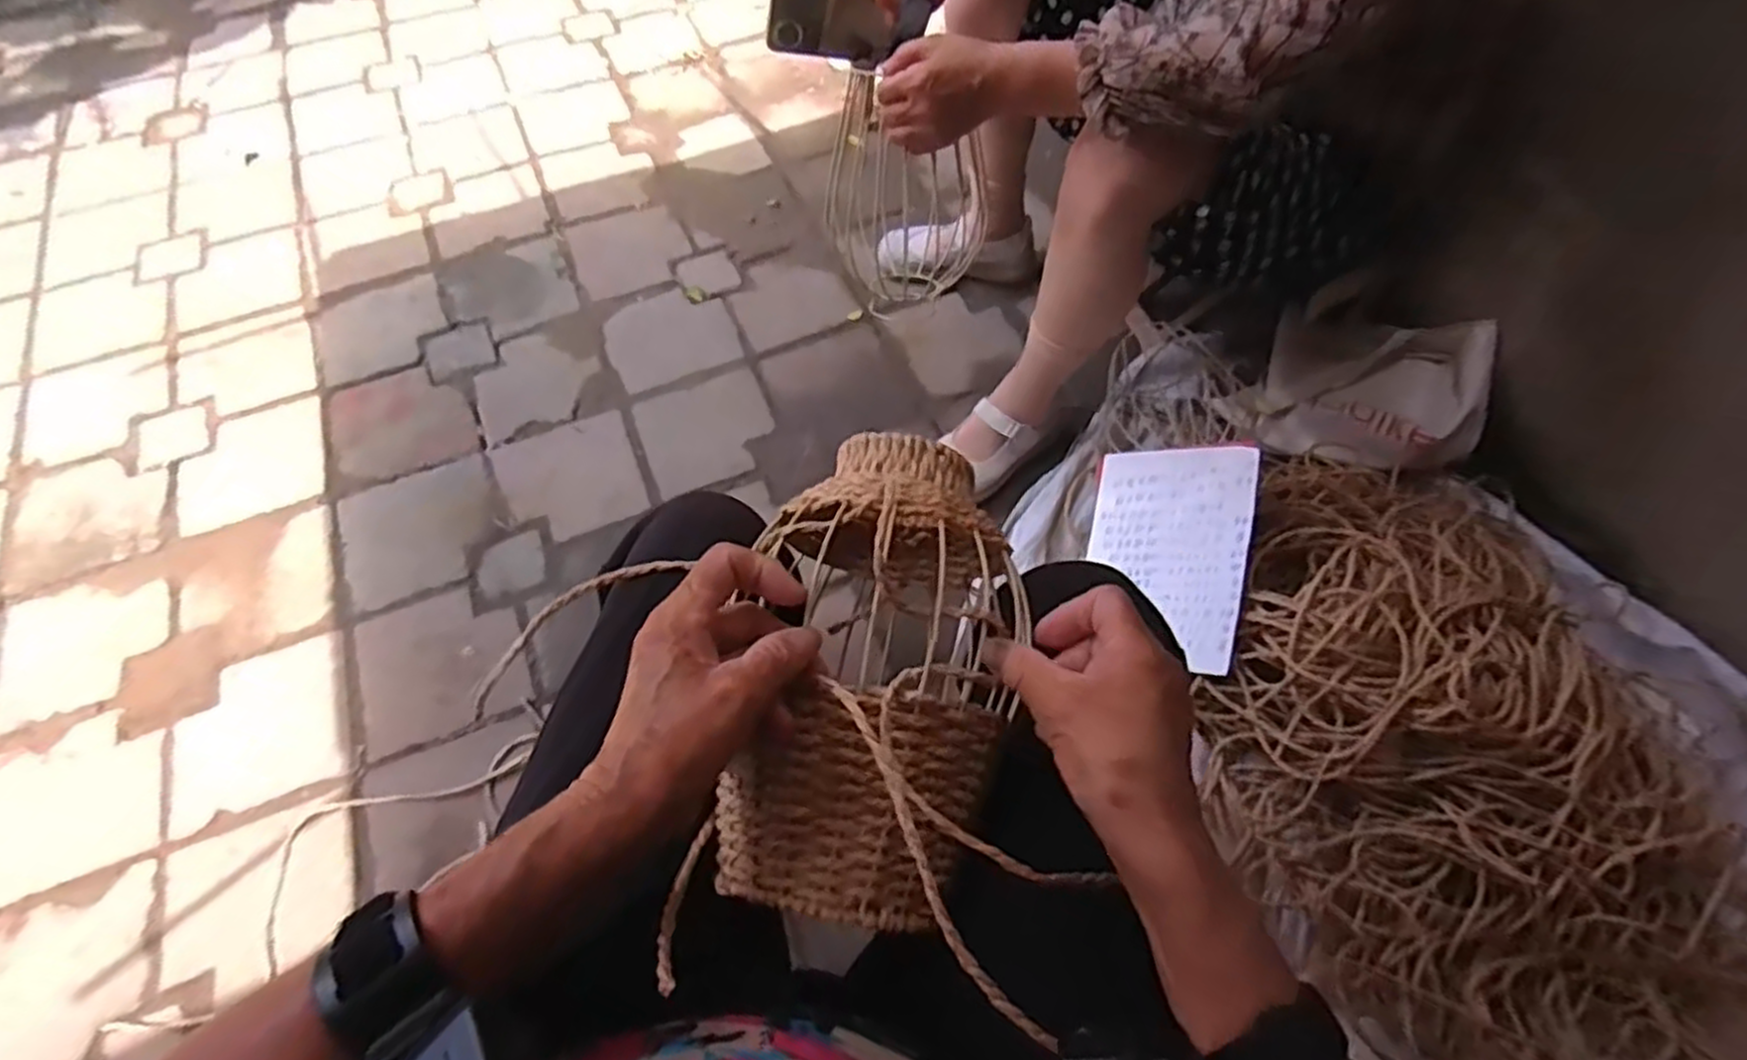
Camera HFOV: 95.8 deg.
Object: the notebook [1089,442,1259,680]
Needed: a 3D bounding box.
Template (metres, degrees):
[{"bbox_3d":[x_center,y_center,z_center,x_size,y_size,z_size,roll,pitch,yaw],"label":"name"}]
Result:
[{"bbox_3d":[0.333,0.024,0.909,0.189,0.011,0.259,1,70,45],"label":"notebook"}]

